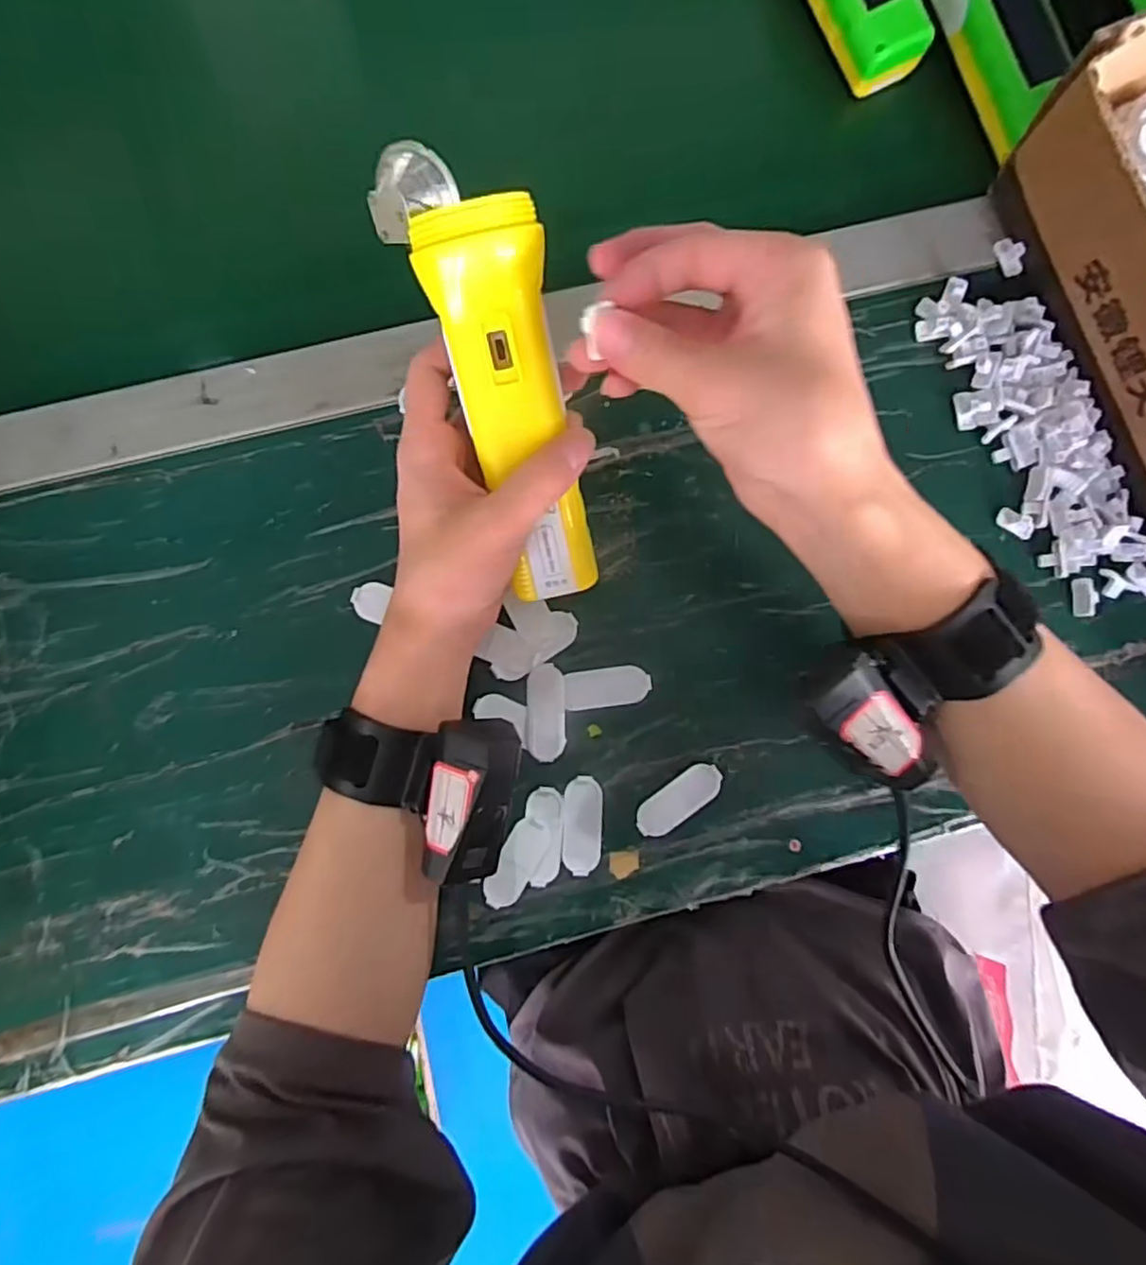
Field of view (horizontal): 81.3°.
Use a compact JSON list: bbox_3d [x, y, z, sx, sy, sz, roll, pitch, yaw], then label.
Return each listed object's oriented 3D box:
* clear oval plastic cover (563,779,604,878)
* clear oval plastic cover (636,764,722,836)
[{"bbox_3d":[0.005,0.102,0.350,0.021,0.004,0.050,3,87,-2],"label":"clear oval plastic cover"},{"bbox_3d":[0.056,0.089,0.353,0.050,0.004,0.021,-38,89,-4],"label":"clear oval plastic cover"}]

